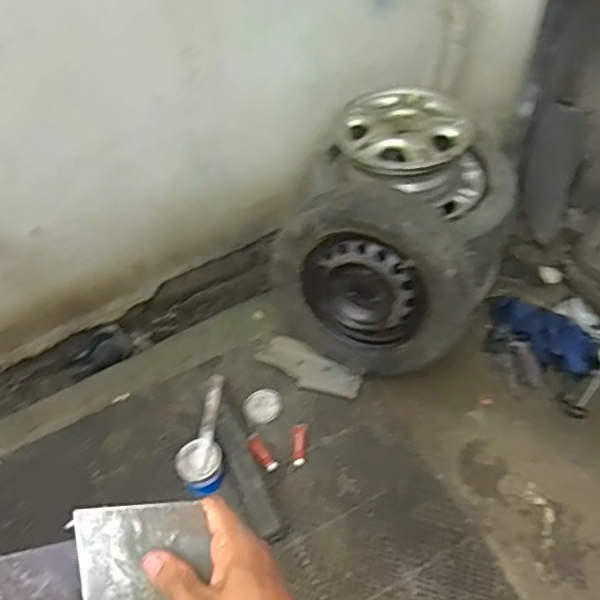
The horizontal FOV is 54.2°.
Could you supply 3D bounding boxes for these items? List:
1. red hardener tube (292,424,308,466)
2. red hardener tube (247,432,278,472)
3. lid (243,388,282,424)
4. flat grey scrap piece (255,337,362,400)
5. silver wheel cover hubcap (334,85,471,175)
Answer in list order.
[{"bbox_3d":[-0.003,0.400,1.632,0.040,0.035,0.123,2,53,5],"label":"red hardener tube"},{"bbox_3d":[-0.108,0.422,1.631,0.047,0.045,0.127,-35,58,-21],"label":"red hardener tube"},{"bbox_3d":[-0.108,0.311,1.717,0.114,0.022,0.095,-36,59,-22],"label":"lid"},{"bbox_3d":[0.029,0.206,1.751,0.308,0.034,0.109,26,58,21],"label":"flat grey scrap piece"},{"bbox_3d":[0.290,-0.487,1.677,0.370,0.076,0.355,-2,54,2],"label":"silver wheel cover hubcap"}]

